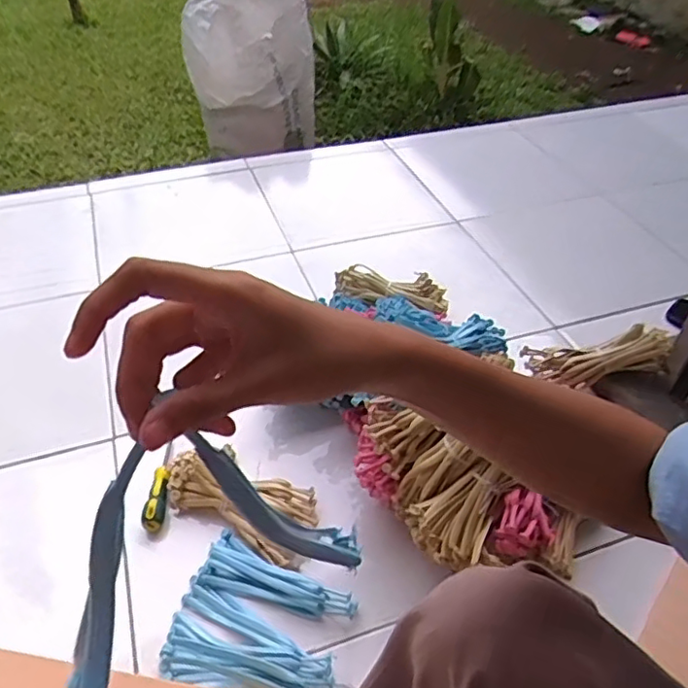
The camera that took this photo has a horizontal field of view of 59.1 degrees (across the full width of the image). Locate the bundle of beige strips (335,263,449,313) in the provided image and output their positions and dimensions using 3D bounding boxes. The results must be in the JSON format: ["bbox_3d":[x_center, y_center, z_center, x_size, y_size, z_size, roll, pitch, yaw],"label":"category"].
[{"bbox_3d":[0.084,-0.101,1.133,0.220,0.046,0.069,10,45,9],"label":"bundle of beige strips"}]

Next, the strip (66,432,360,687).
[{"bbox_3d":[-0.071,0.112,0.279,0.019,0.136,0.212,0,21,37],"label":"strip"}]

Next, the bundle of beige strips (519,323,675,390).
[{"bbox_3d":[0.402,0.023,0.966,0.217,0.064,0.058,-11,40,23],"label":"bundle of beige strips"}]

